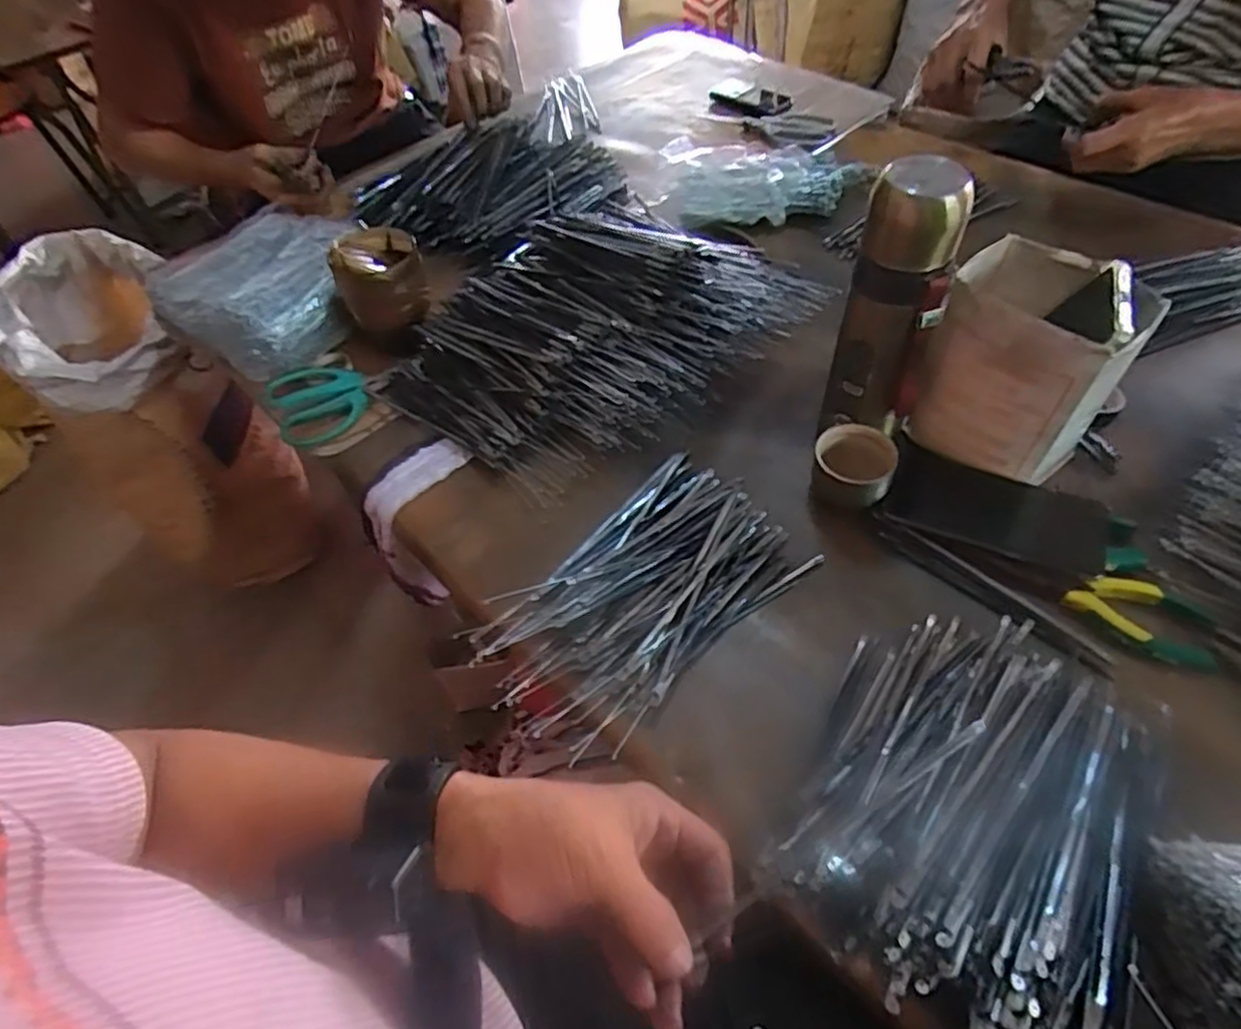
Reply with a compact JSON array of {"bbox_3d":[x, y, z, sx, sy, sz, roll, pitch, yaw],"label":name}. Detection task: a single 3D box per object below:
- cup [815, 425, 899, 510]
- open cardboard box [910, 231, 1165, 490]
[{"bbox_3d":[0.193,-0.037,0.578,0.062,0.044,0.057,-2,53,3],"label":"cup"},{"bbox_3d":[0.314,-0.111,0.547,0.118,0.152,0.100,37,64,28],"label":"open cardboard box"}]

